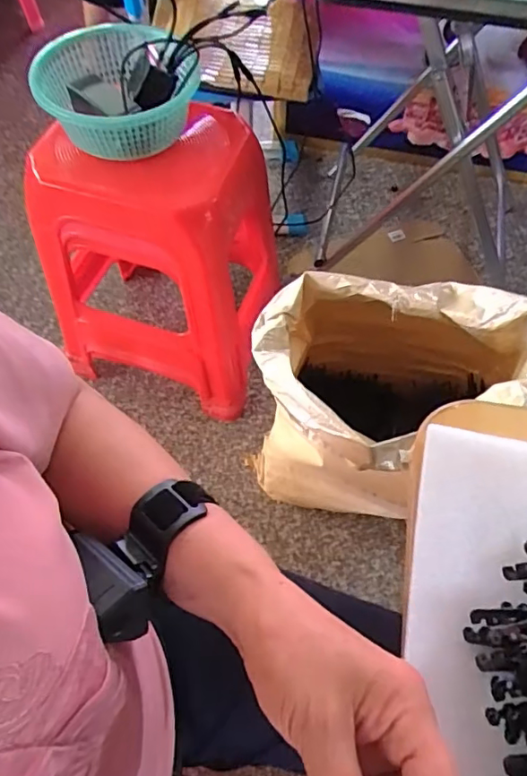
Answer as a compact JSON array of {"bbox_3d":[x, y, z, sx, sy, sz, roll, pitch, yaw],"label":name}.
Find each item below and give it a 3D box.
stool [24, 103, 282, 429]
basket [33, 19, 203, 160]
[{"bbox_3d":[-0.184,-0.235,1.035,0.362,0.485,0.320,12,61,6],"label":"stool"},{"bbox_3d":[-0.215,-0.461,0.832,0.236,0.088,0.262,6,61,3],"label":"basket"}]

